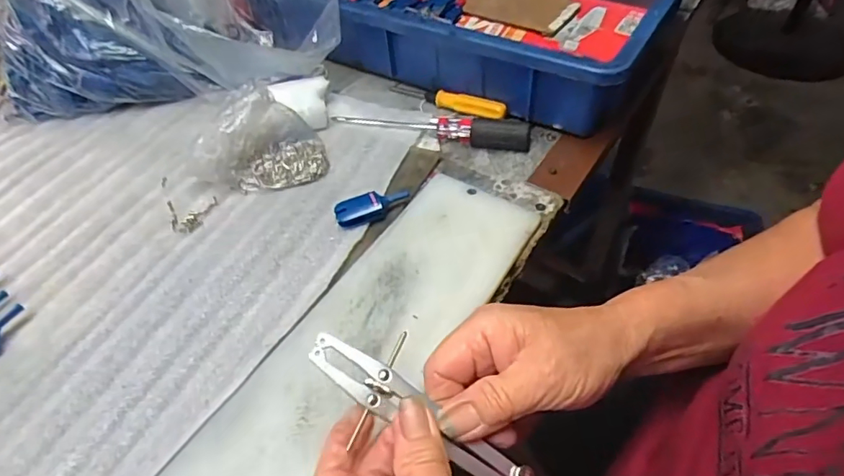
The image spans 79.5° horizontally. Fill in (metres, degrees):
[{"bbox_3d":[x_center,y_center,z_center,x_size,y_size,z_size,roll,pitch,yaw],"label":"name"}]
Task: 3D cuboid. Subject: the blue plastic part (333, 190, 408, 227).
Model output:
[{"bbox_3d":[-0.038,-0.025,0.388,0.058,0.012,0.020,-23,52,-16],"label":"blue plastic part"}]

